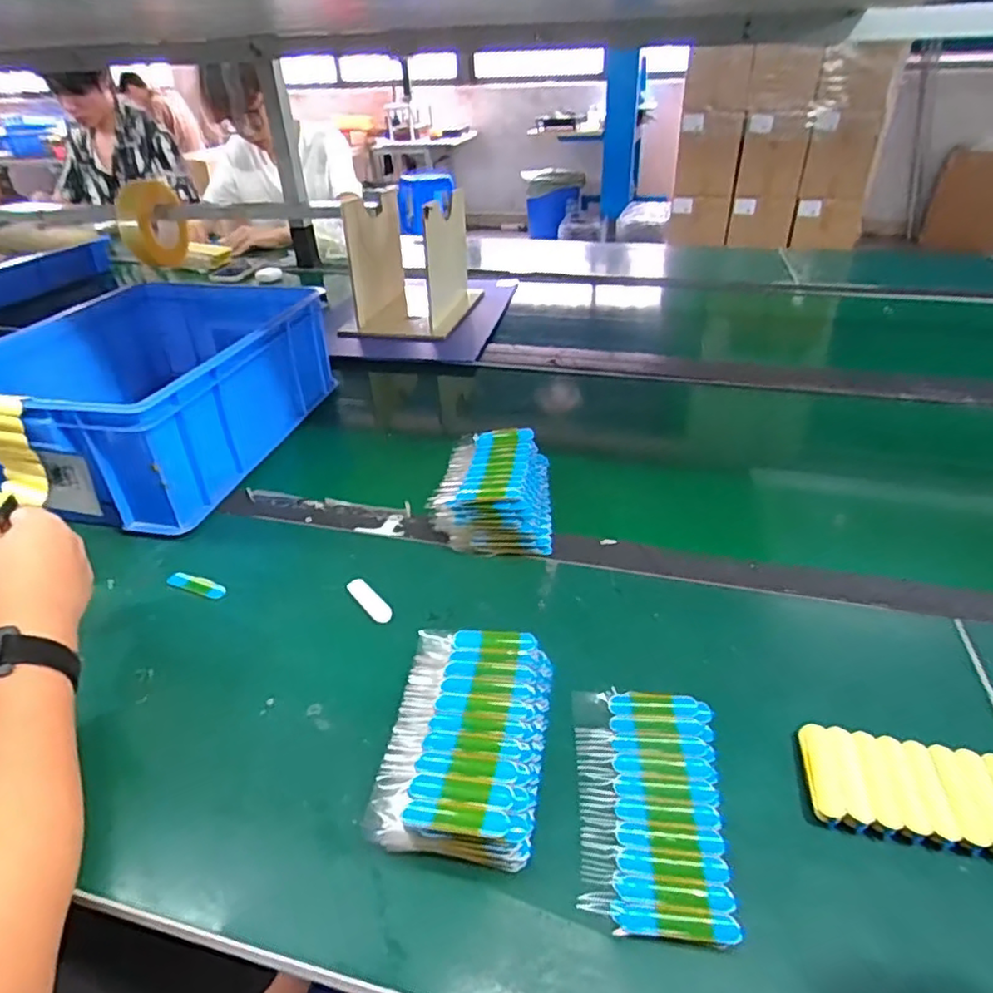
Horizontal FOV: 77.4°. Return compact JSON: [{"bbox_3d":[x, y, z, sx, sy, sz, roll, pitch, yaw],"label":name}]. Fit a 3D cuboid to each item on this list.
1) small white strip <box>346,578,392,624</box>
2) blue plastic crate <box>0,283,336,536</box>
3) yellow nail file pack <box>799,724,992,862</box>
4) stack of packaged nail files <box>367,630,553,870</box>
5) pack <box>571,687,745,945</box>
[{"bbox_3d":[-0.110,0.089,0.534,0.018,0.004,0.060,-28,44,-29],"label":"small white strip"},{"bbox_3d":[-0.409,-0.146,0.757,0.291,0.133,0.411,4,38,9],"label":"blue plastic crate"},{"bbox_3d":[0.273,0.178,0.375,0.153,0.015,0.065,6,38,11],"label":"yellow nail file pack"},{"bbox_3d":[-0.018,0.154,0.410,0.097,0.044,0.150,4,38,10],"label":"stack of packaged nail files"},{"bbox_3d":[0.095,0.187,0.386,0.088,0.008,0.150,2,38,7],"label":"pack"}]

